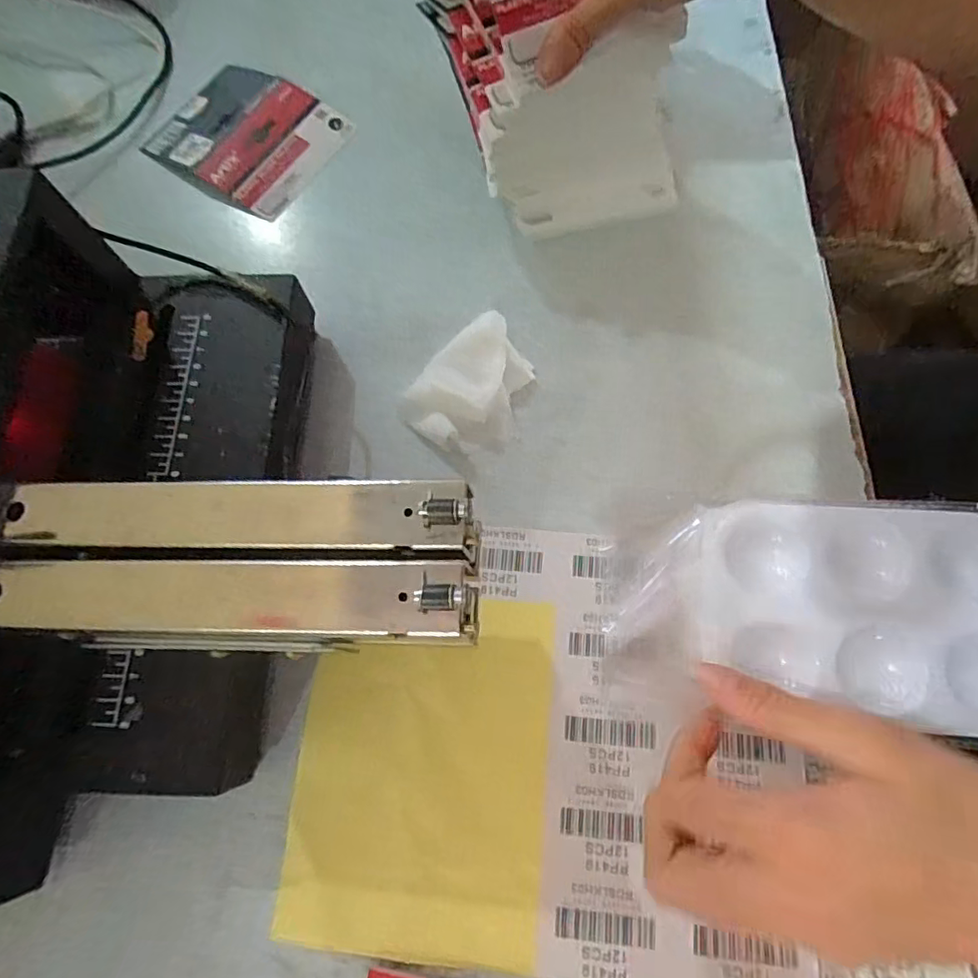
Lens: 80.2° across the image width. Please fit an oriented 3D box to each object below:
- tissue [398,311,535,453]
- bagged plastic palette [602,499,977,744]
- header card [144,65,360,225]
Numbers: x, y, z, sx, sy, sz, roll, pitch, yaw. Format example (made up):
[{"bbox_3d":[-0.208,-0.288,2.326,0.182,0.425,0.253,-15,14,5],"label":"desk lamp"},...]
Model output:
[{"bbox_3d":[-0.007,-0.059,0.330,0.059,0.026,0.075,35,76,13],"label":"tissue"},{"bbox_3d":[0.133,0.048,0.234,0.166,0.010,0.088,1,71,5],"label":"bagged plastic palette"},{"bbox_3d":[-0.172,-0.252,0.412,0.123,0.011,0.102,31,75,12],"label":"header card"}]

